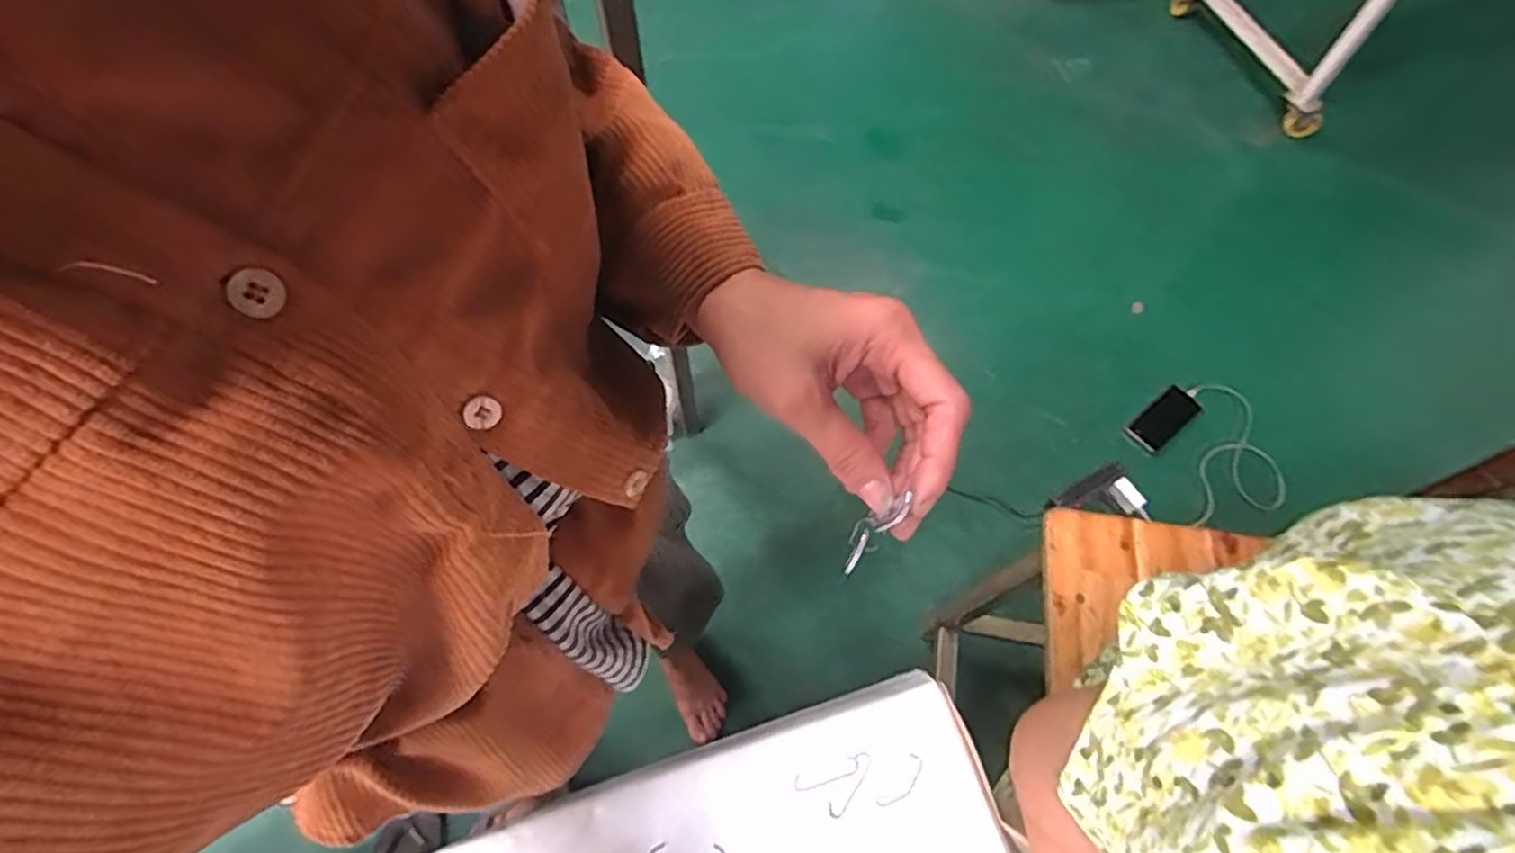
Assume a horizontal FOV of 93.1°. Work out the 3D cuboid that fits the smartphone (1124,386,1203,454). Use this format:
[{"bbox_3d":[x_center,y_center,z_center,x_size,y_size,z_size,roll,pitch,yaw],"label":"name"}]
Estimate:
[{"bbox_3d":[0.832,-0.016,1.471,0.167,0.014,0.079,-37,62,-13],"label":"smartphone"}]

